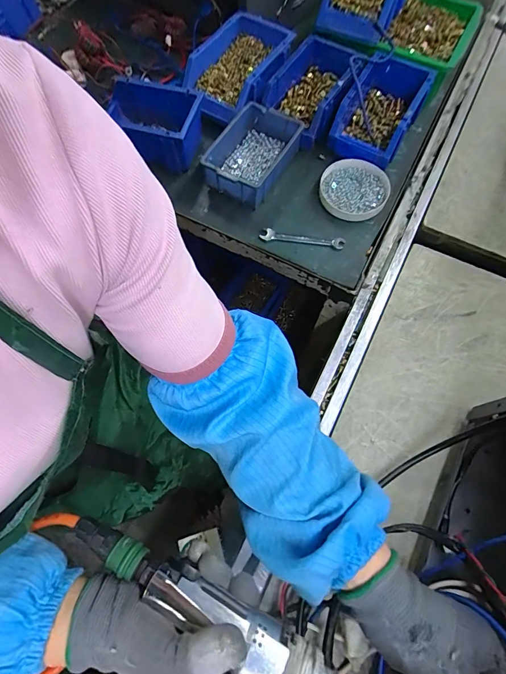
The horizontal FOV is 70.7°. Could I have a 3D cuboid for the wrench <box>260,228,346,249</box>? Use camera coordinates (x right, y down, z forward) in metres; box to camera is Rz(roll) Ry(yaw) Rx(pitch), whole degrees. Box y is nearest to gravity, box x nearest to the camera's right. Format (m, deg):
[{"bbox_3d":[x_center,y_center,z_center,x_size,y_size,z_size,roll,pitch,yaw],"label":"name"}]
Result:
[{"bbox_3d":[0.074,-0.146,0.529,0.121,0.005,0.018,9,70,4],"label":"wrench"}]

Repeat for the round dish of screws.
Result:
[{"bbox_3d":[0.156,-0.227,0.554,0.102,0.025,0.102,0,69,1],"label":"round dish of screws"}]

